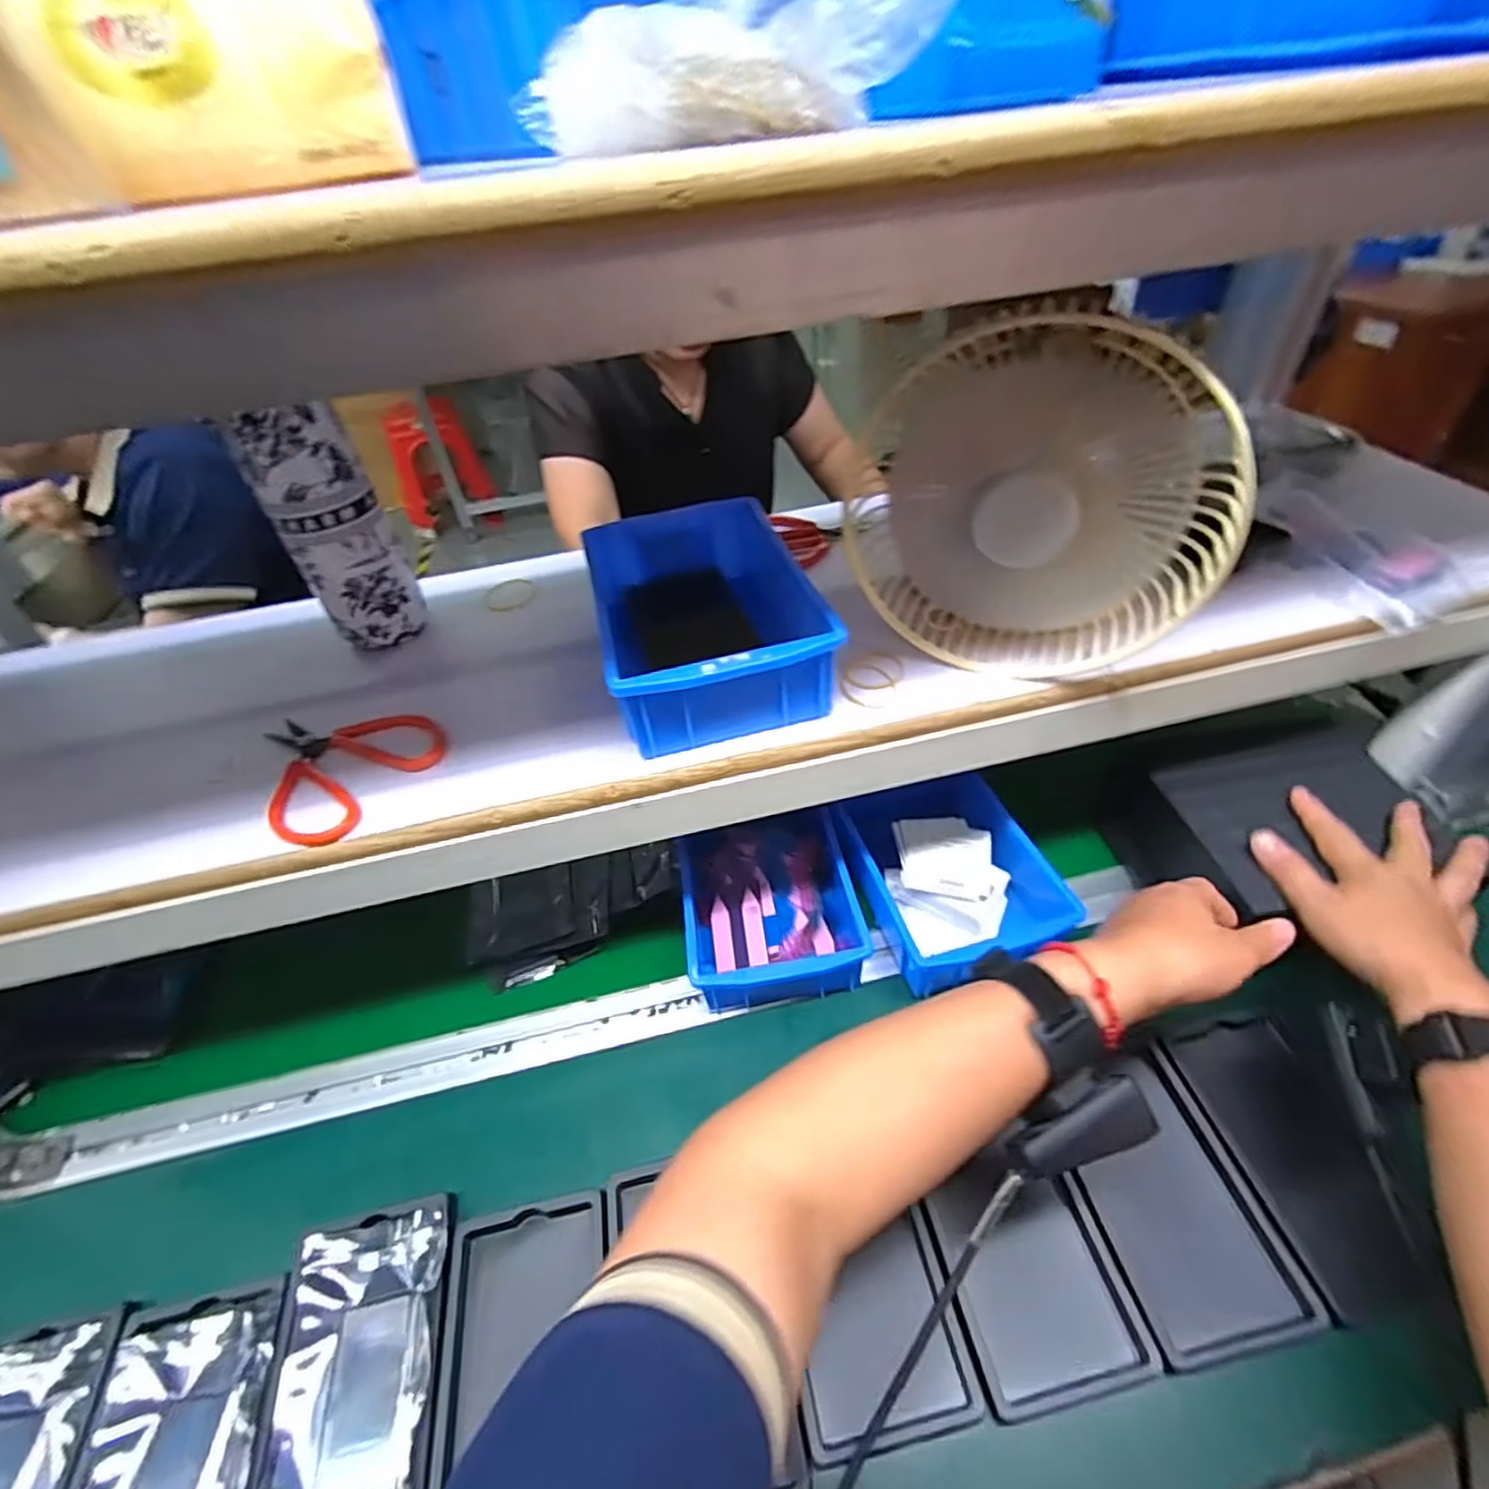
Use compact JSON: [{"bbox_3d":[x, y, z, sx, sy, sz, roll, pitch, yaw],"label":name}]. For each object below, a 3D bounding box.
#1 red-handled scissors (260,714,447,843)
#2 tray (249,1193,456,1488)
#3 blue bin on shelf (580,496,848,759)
[{"bbox_3d":[-0.253,0.010,0.414,0.111,0.010,0.101,19,49,25],"label":"red-handled scissors"},{"bbox_3d":[-0.214,0.354,0.374,0.093,0.026,0.154,-12,43,-6],"label":"tray"},{"bbox_3d":[-0.029,-0.087,0.447,0.126,0.060,0.206,-14,44,-8],"label":"blue bin on shelf"}]

